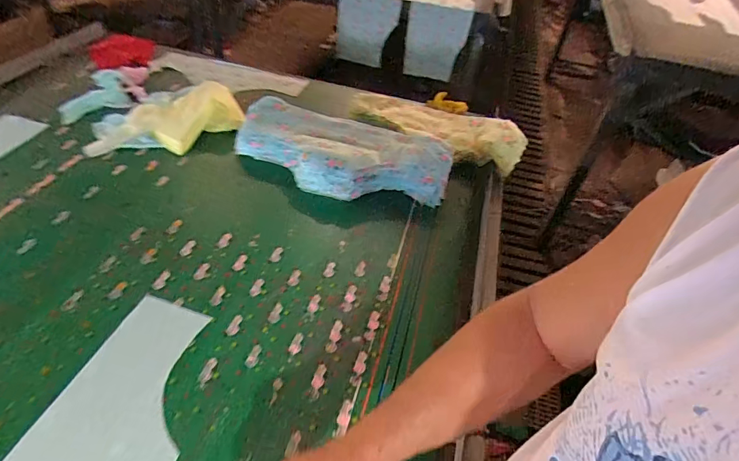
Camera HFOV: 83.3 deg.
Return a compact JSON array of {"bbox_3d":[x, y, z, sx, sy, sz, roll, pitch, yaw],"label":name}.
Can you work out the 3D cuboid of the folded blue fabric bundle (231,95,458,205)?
[{"bbox_3d":[-0.062,-0.162,0.891,0.462,0.078,0.208,15,47,7],"label":"folded blue fabric bundle"}]

